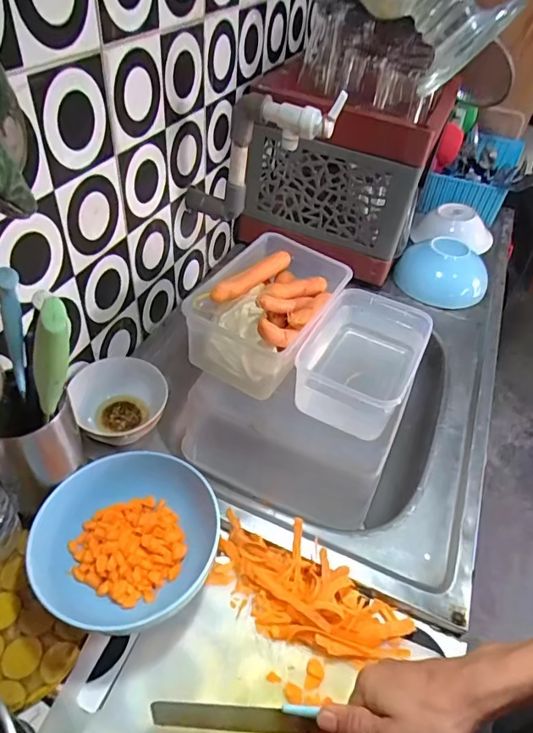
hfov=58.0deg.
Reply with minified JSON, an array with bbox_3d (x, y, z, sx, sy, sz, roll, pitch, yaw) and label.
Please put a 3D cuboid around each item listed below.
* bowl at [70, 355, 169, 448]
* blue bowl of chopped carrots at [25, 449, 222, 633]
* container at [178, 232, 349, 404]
[{"bbox_3d":[-0.180,0.044,0.587,0.107,0.062,0.091,1,46,-7],"label":"bowl"},{"bbox_3d":[-0.140,0.174,0.479,0.158,0.074,0.166,4,45,-4],"label":"blue bowl of chopped carrots"},{"bbox_3d":[0.005,-0.079,0.654,0.136,0.118,0.218,23,47,15],"label":"container"}]

